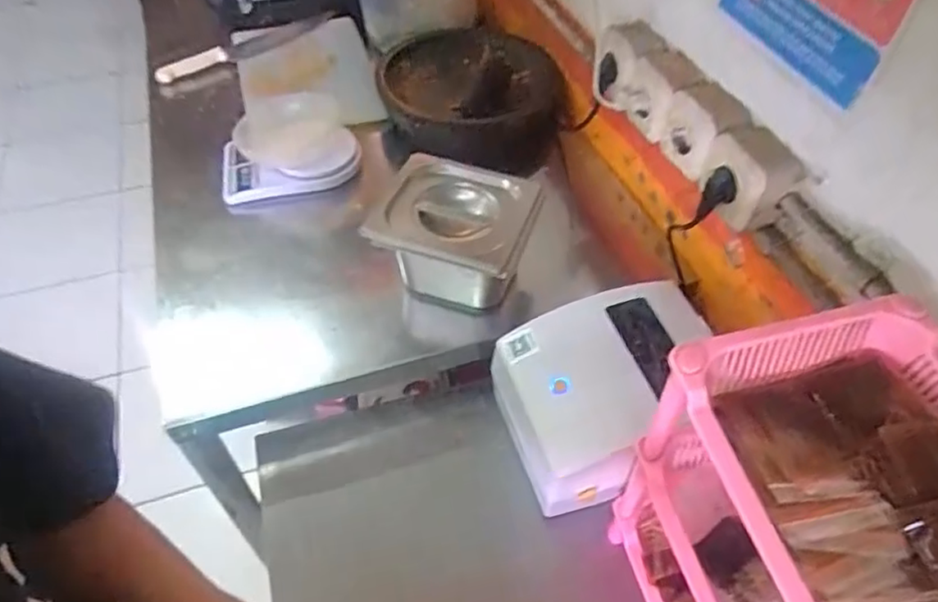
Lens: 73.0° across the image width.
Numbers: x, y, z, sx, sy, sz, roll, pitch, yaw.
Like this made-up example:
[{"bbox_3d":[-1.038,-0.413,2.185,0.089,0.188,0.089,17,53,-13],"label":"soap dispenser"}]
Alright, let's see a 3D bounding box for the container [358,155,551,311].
[{"bbox_3d":[-0.016,-0.085,0.792,0.183,0.113,0.161,19,53,15],"label":"container"}]

